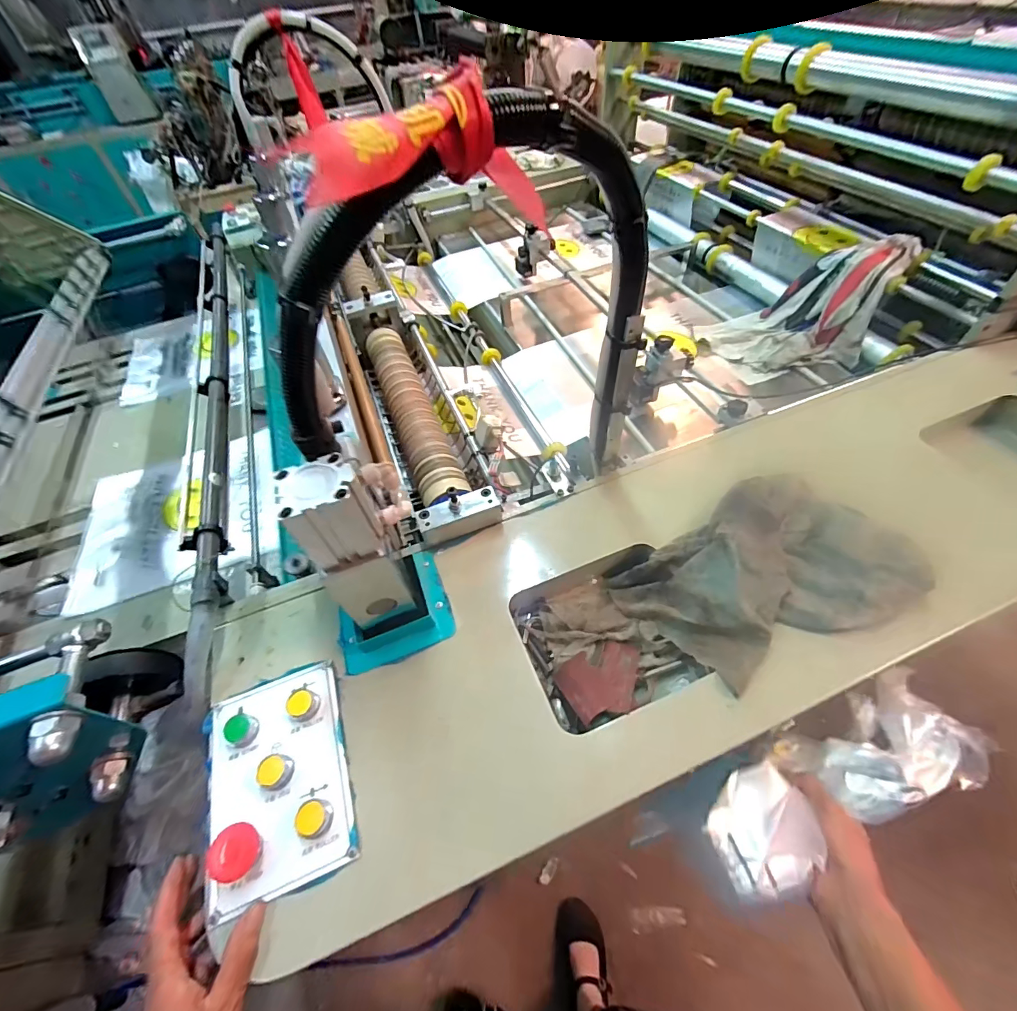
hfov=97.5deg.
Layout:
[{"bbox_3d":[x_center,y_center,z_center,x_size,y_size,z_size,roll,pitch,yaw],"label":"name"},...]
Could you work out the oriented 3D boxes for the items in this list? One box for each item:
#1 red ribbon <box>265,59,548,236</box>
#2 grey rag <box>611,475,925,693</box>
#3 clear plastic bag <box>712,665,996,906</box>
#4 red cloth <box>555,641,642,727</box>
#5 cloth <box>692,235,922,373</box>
[{"bbox_3d":[-0.029,-0.211,0.268,0.045,0.066,0.201,30,40,26],"label":"red ribbon"},{"bbox_3d":[0.278,0.079,0.503,0.287,0.085,0.195,-23,54,-12],"label":"grey rag"},{"bbox_3d":[0.323,0.264,0.431,0.291,0.061,0.105,-23,53,-10],"label":"clear plastic bag"},{"bbox_3d":[0.105,0.181,0.466,0.095,0.035,0.073,-22,53,-11],"label":"red cloth"},{"bbox_3d":[0.563,-0.400,0.872,0.306,0.154,0.252,26,59,24],"label":"cloth"}]

